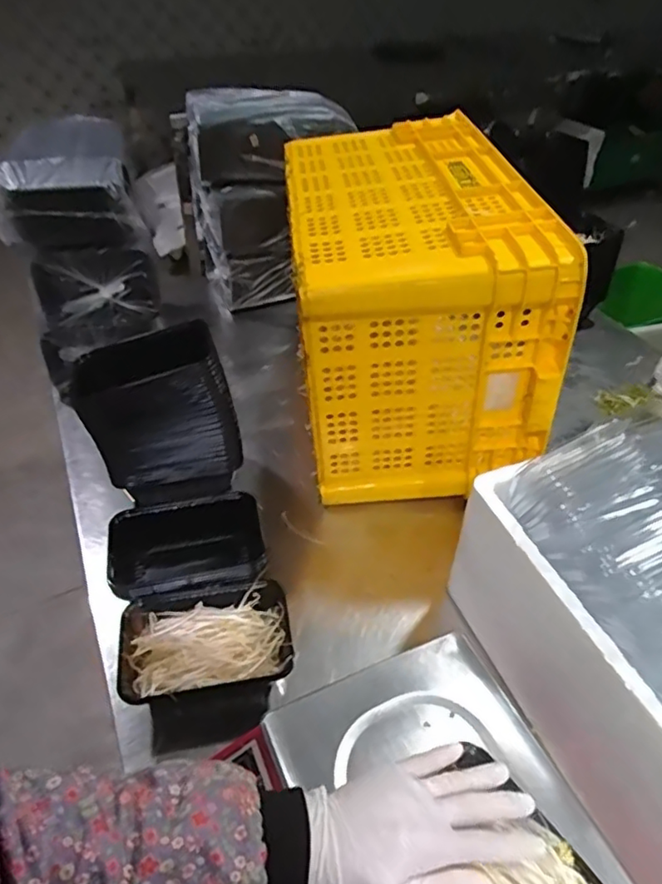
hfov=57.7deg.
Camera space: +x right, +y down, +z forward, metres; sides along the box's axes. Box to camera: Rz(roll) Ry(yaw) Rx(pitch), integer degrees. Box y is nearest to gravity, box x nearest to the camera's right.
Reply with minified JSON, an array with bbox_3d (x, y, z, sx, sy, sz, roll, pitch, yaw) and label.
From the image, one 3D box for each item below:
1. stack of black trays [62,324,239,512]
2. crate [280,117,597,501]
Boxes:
[{"bbox_3d":[-0.235,-0.044,0.821,0.193,0.217,0.133,-12,44,-15],"label":"stack of black trays"},{"bbox_3d":[0.102,-0.221,0.920,0.301,0.357,0.509,-2,42,-4],"label":"crate"}]

